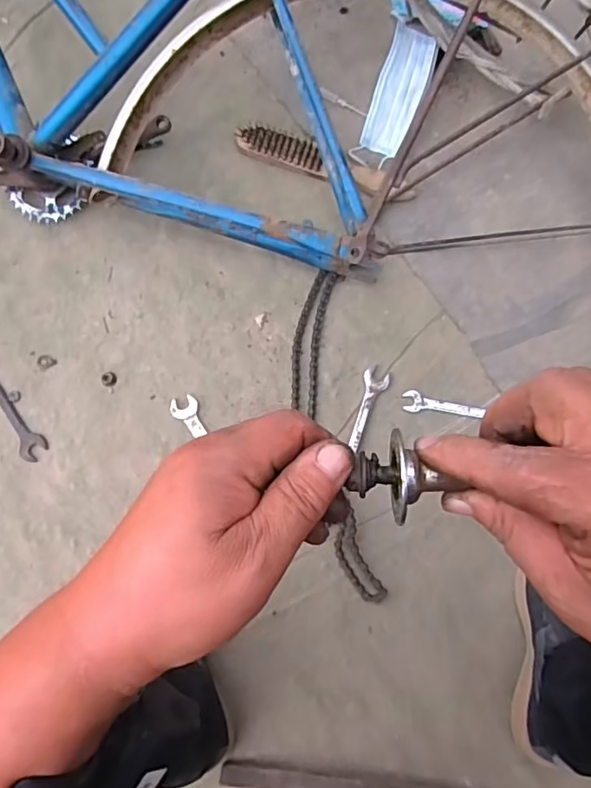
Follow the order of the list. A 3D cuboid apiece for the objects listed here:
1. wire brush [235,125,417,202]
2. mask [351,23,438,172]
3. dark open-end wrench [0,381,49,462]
[{"bbox_3d":[0.041,-0.321,0.760,0.261,0.027,0.047,21,84,1],"label":"wire brush"},{"bbox_3d":[0.141,-0.416,0.774,0.069,0.033,0.203,23,84,1],"label":"mask"},{"bbox_3d":[-0.390,0.018,0.735,0.036,0.004,0.162,-36,86,-4],"label":"dark open-end wrench"}]

